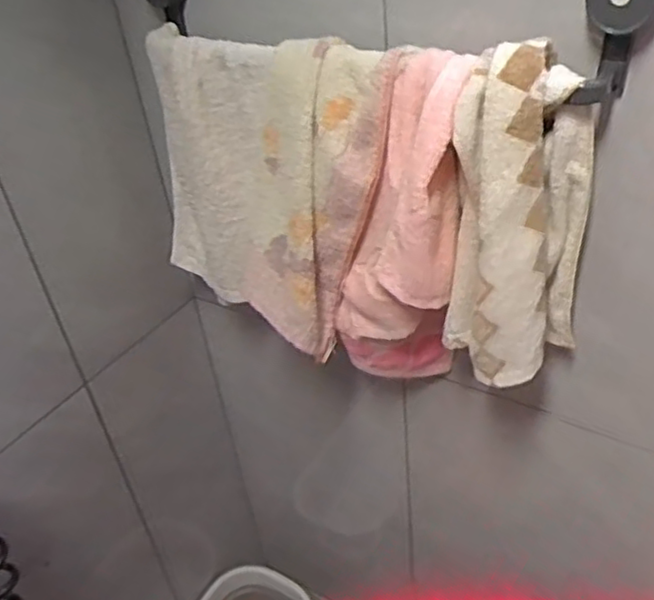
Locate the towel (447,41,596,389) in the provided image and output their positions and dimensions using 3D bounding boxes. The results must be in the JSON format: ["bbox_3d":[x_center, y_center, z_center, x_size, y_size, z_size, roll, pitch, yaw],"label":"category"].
[{"bbox_3d":[0.179,-0.071,0.637,0.106,0.299,0.097,-30,41,-28],"label":"towel"}]

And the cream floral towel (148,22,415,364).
[{"bbox_3d":[-0.083,-0.129,0.793,0.124,0.321,0.369,-30,41,-28],"label":"cream floral towel"}]

